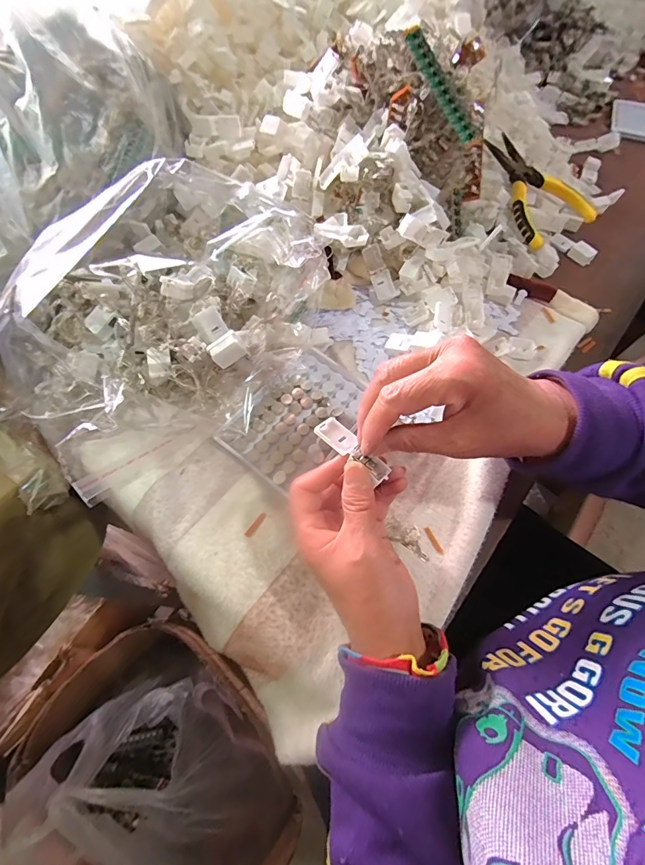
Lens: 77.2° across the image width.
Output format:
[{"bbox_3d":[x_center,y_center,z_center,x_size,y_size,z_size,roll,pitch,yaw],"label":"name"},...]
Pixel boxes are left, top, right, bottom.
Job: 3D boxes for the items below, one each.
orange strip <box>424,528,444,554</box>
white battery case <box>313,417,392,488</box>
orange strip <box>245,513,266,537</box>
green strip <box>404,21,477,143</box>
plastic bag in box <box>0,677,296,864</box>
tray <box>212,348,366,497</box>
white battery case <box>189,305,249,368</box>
[{"bbox_3d":[0.089,0.086,0.322,0.005,0.004,0.023,-26,68,-12],"label":"orange strip"},{"bbox_3d":[0.020,0.010,0.268,0.055,0.010,0.020,38,70,9],"label":"white battery case"},{"bbox_3d":[-0.053,0.074,0.323,0.005,0.004,0.022,37,85,15],"label":"orange strip"},{"bbox_3d":[0.116,-0.346,0.402,0.014,0.011,0.122,-31,94,-15],"label":"green strip"},{"bbox_3d":[-0.196,0.482,0.555,0.309,0.344,0.206,33,68,13],"label":"plastic bag in box"},{"bbox_3d":[-0.022,-0.016,0.360,0.084,0.010,0.127,36,69,15],"label":"tray"},{"bbox_3d":[-0.082,-0.075,0.317,0.025,0.014,0.045,-35,85,-16],"label":"white battery case"}]

